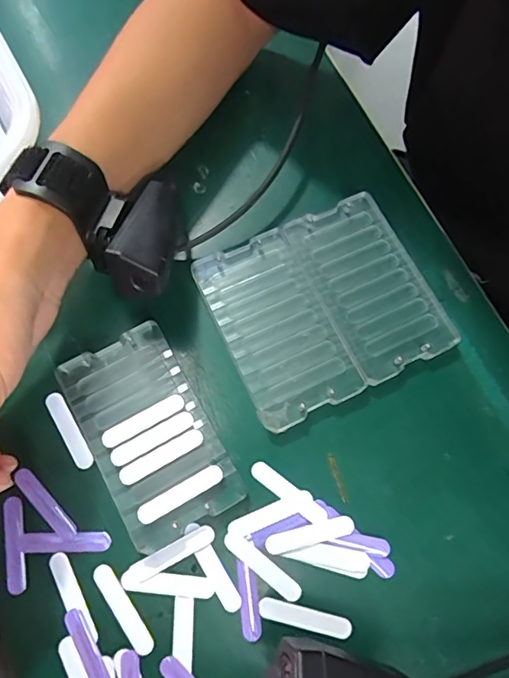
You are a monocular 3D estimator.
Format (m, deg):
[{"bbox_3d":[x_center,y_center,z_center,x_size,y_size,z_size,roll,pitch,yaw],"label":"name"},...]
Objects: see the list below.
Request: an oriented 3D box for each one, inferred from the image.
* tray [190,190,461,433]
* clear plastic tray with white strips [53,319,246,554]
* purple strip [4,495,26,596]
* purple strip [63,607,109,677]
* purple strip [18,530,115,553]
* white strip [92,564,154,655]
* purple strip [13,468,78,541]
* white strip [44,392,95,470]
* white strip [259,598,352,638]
[{"bbox_3d":[0.044,-0.024,0.315,0.134,0.012,0.122,-25,71,-6],"label":"tray"},{"bbox_3d":[-0.063,0.054,0.287,0.066,0.012,0.121,-29,72,-8],"label":"clear plastic tray with white strips"},{"bbox_3d":[-0.135,0.115,0.270,0.010,0.004,0.051,-14,71,-2],"label":"purple strip"},{"bbox_3d":[-0.087,0.169,0.254,0.010,0.004,0.050,-31,72,-8],"label":"purple strip"},{"bbox_3d":[-0.108,0.115,0.271,0.052,0.004,0.011,-1,71,2],"label":"purple strip"},{"bbox_3d":[-0.072,0.147,0.261,0.011,0.004,0.050,-35,73,-10],"label":"white strip"},{"bbox_3d":[-0.122,0.096,0.279,0.050,0.004,0.010,42,77,15],"label":"purple strip"},{"bbox_3d":[-0.113,0.056,0.293,0.012,0.004,0.051,-32,72,-8],"label":"white strip"},{"bbox_3d":[0.028,0.152,0.263,0.051,0.004,0.010,12,72,7],"label":"white strip"}]

